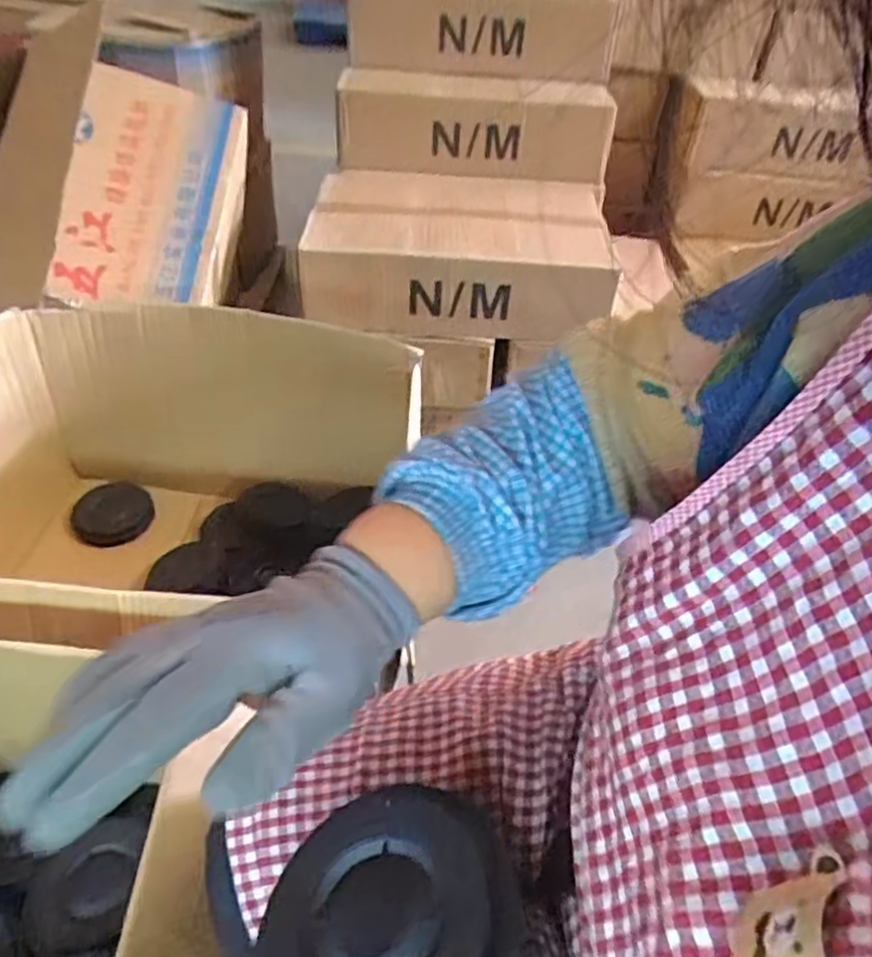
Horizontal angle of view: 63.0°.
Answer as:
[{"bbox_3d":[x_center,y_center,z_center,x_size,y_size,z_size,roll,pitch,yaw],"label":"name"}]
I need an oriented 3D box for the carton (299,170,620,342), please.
[{"bbox_3d":[0.067,-0.546,1.678,0.753,0.180,0.499,-2,43,-9],"label":"carton"}]

